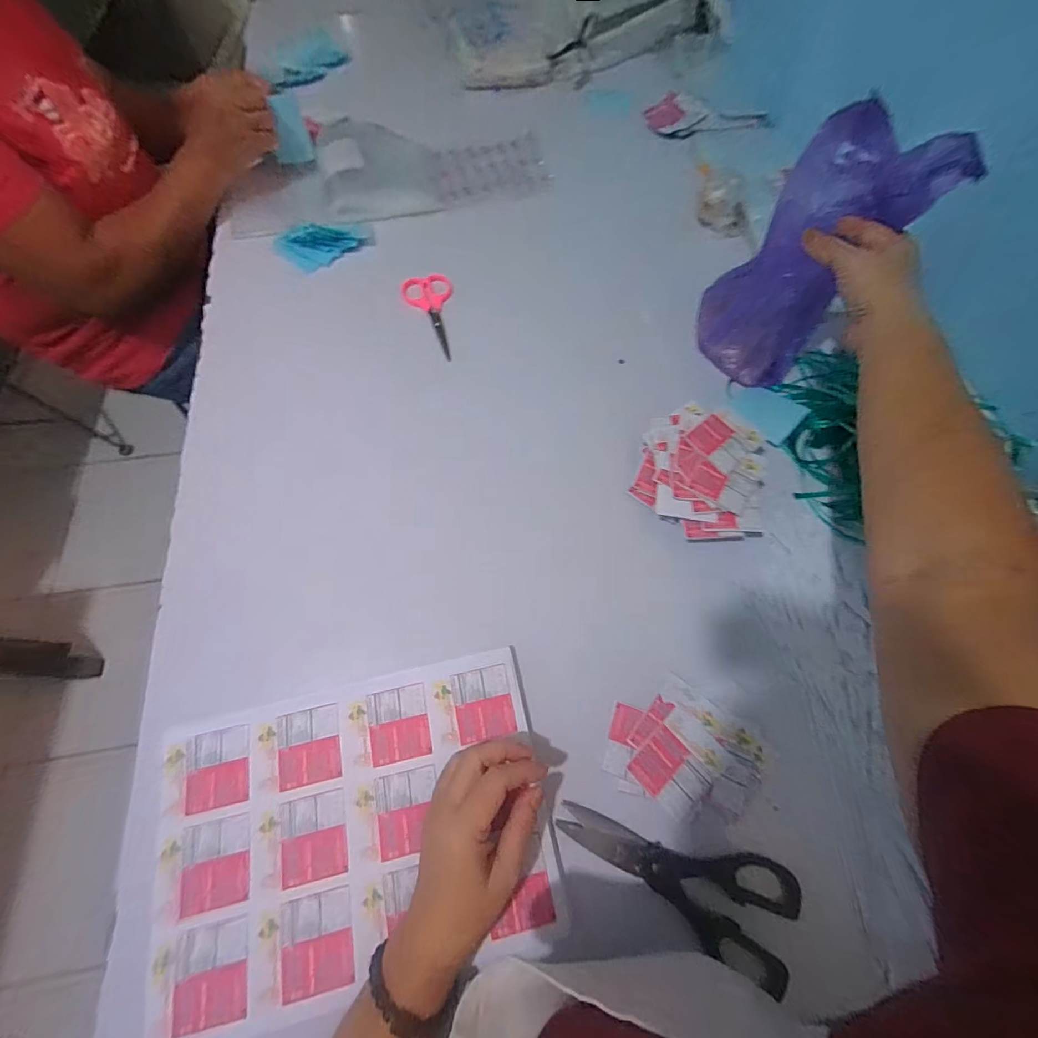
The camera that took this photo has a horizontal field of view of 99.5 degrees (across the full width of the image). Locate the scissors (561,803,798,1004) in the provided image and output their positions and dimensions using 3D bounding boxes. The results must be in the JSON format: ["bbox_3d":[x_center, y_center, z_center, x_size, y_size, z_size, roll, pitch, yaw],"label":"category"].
[{"bbox_3d":[0.124,0.273,0.344,0.183,0.007,0.075,27,69,9],"label":"scissors"}]

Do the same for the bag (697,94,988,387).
[{"bbox_3d":[0.313,-0.285,0.488,0.047,0.251,0.141,-19,64,-38],"label":"bag"}]

